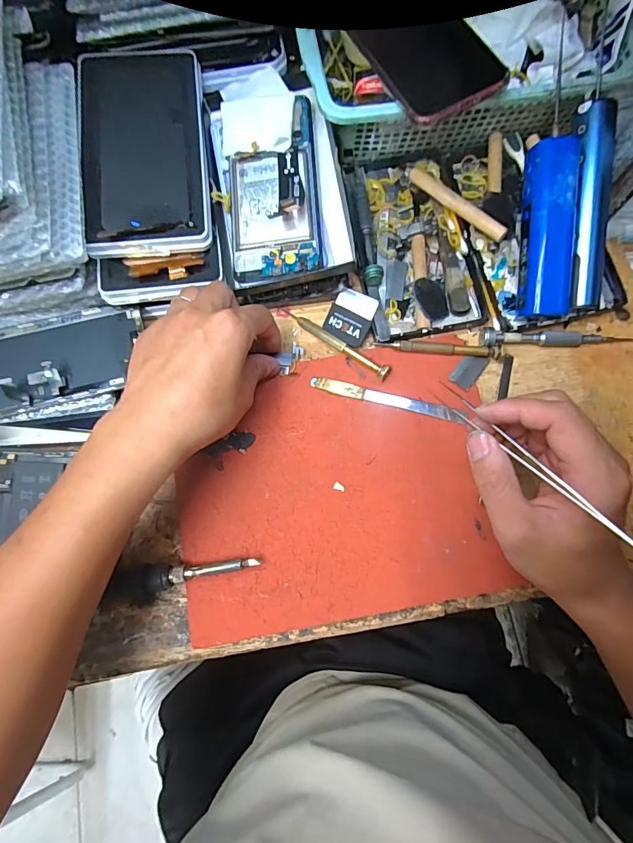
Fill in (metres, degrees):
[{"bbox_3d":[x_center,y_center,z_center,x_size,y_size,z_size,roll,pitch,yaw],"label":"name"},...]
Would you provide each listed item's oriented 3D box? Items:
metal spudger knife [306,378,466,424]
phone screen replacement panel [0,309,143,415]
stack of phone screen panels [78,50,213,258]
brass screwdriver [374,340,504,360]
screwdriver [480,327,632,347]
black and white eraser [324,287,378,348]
[{"bbox_3d":[0.059,-0.018,0.340,0.126,0.005,0.011,14,78,5],"label":"metal spudger knife"},{"bbox_3d":[-0.212,-0.048,0.326,0.146,0.013,0.067,-17,80,-12],"label":"phone screen replacement panel"},{"bbox_3d":[-0.138,-0.224,0.341,0.096,0.015,0.183,-5,80,-6],"label":"stack of phone screen panels"},{"bbox_3d":[0.101,-0.061,0.347,0.102,0.008,0.009,5,77,3],"label":"brass screwdriver"},{"bbox_3d":[0.203,-0.073,0.350,0.126,0.012,0.017,-1,77,1],"label":"screwdriver"},{"bbox_3d":[0.028,-0.088,0.352,0.038,0.004,0.041,26,94,20],"label":"black and white eraser"}]

